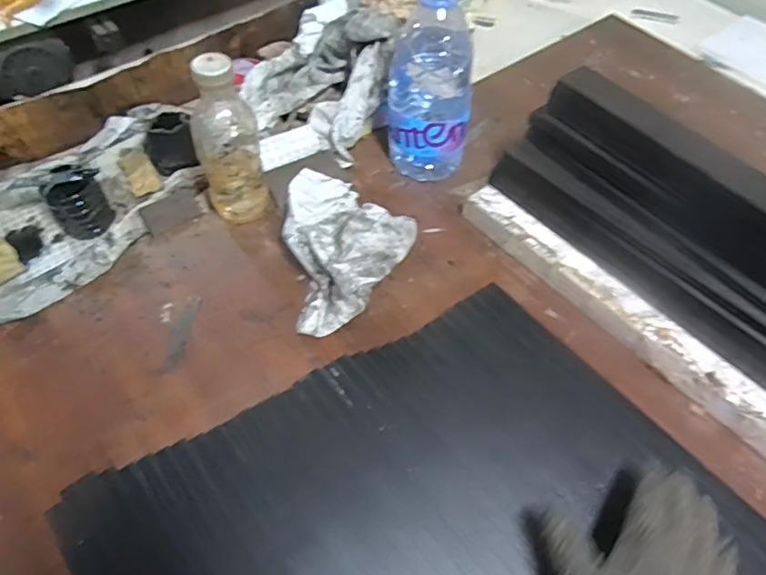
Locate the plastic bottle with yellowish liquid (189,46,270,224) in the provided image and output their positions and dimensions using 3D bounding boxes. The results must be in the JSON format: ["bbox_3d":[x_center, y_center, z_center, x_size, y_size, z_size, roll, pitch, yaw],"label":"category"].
[{"bbox_3d":[-0.181,-0.161,0.620,0.074,0.216,0.055,-17,59,-11],"label":"plastic bottle with yellowish liquid"}]

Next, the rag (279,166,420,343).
[{"bbox_3d":[-0.071,-0.050,0.646,0.166,0.049,0.197,26,59,17],"label":"rag"}]

